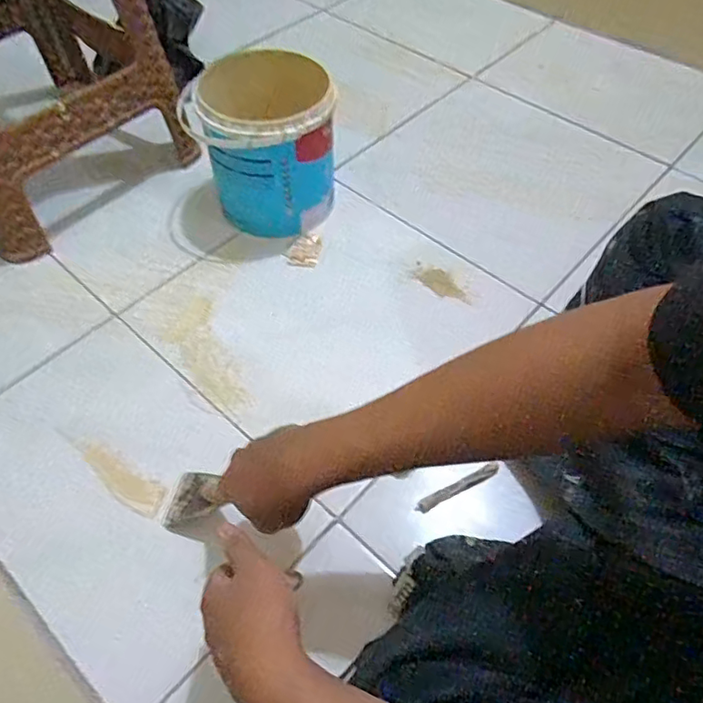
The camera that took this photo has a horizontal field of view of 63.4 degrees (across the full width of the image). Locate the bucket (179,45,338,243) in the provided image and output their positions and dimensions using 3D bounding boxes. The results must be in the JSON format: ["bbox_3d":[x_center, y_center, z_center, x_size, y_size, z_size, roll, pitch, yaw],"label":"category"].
[{"bbox_3d":[-0.111,-0.289,0.819,0.176,0.189,0.174,5,56,1],"label":"bucket"}]

